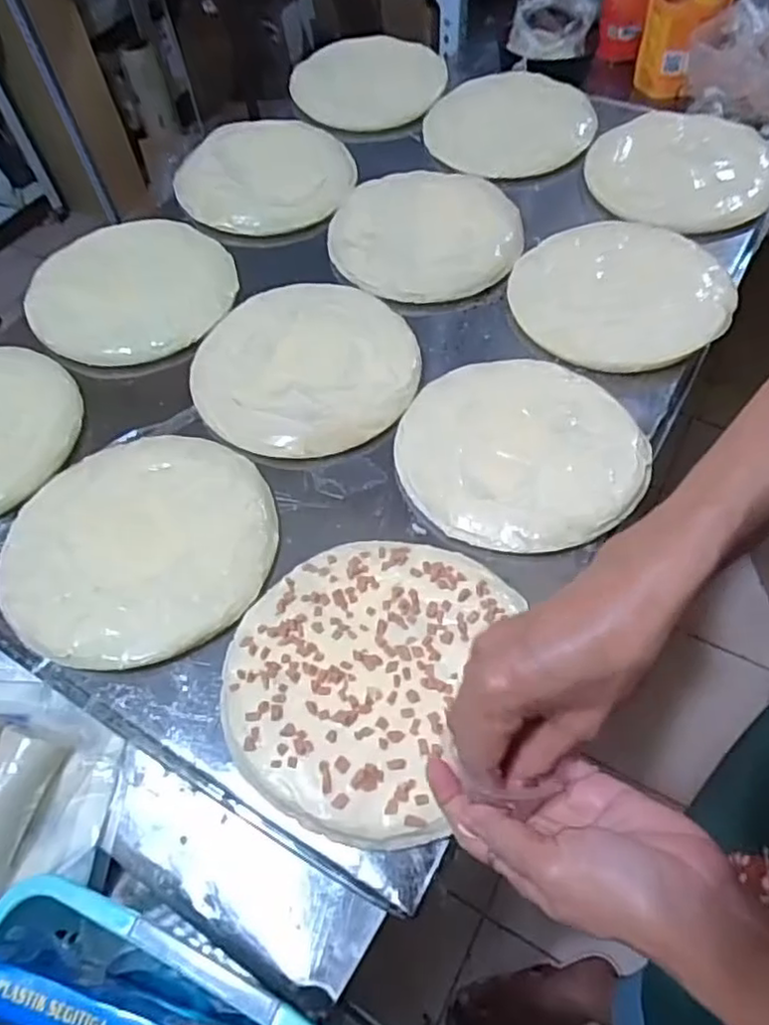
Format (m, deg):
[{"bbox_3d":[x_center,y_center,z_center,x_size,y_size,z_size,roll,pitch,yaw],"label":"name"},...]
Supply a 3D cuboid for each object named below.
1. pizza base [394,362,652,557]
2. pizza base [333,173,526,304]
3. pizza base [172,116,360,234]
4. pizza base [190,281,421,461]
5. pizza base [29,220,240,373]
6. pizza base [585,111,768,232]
[{"bbox_3d":[0.109,-0.052,0.542,0.190,0.018,0.188,-1,56,2],"label":"pizza base"},{"bbox_3d":[0.044,-0.300,0.707,0.197,0.022,0.194,-4,56,0],"label":"pizza base"},{"bbox_3d":[-0.139,-0.398,0.762,0.199,0.025,0.181,-9,56,-3],"label":"pizza base"},{"bbox_3d":[-0.073,-0.138,0.606,0.199,0.019,0.201,-9,57,-4],"label":"pizza base"},{"bbox_3d":[-0.254,-0.228,0.671,0.199,0.026,0.183,-22,58,-12],"label":"pizza base"},{"bbox_3d":[0.322,-0.378,0.721,0.192,0.021,0.201,-3,60,5],"label":"pizza base"}]

